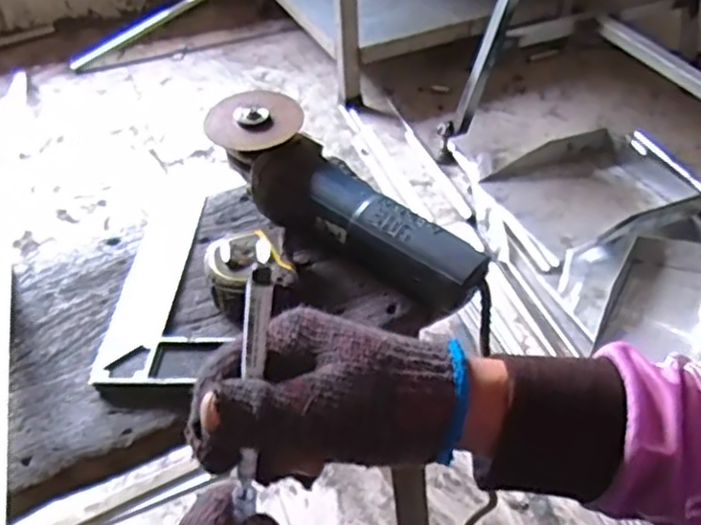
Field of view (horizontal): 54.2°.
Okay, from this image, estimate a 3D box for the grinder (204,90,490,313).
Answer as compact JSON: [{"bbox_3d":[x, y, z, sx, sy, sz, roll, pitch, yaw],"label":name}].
[{"bbox_3d":[-0.010,-0.058,0.607,0.295,0.089,0.075,31,52,31],"label":"grinder"}]

